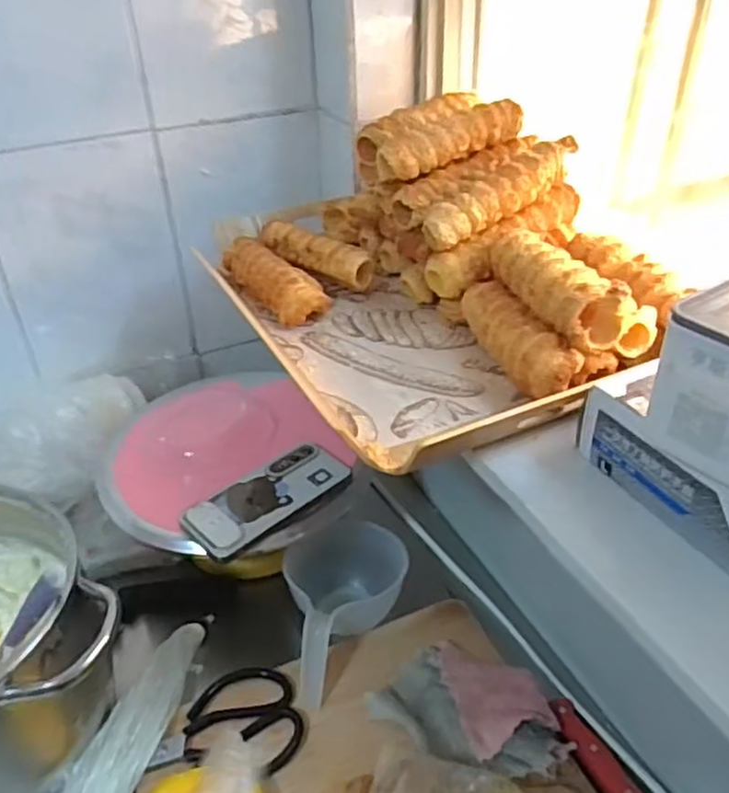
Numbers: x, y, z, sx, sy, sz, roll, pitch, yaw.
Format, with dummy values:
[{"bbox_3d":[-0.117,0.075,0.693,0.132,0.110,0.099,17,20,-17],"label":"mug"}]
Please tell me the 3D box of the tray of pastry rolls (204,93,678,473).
[{"bbox_3d":[0.036,-0.140,0.624,0.288,0.149,0.436,-20,39,-23],"label":"tray of pastry rolls"}]

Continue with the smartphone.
[{"bbox_3d":[-0.091,0.098,0.685,0.164,0.017,0.073,-30,44,-34],"label":"smartphone"}]

